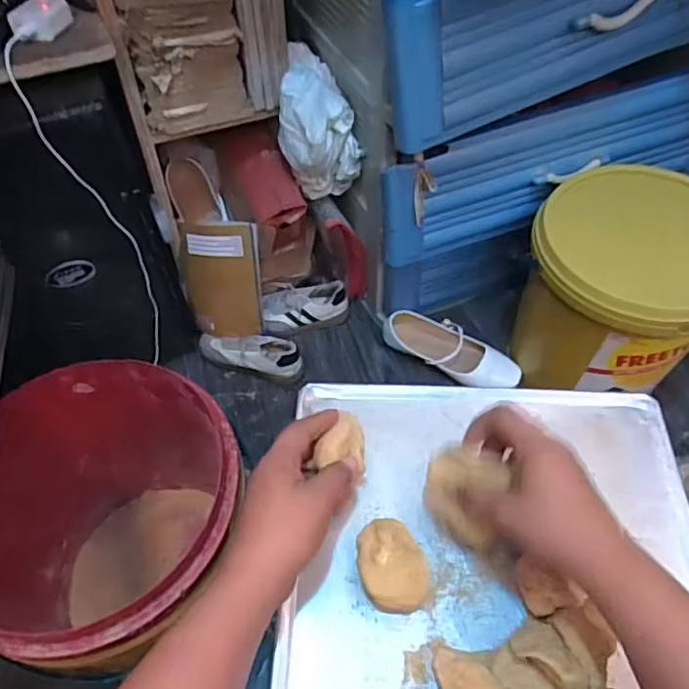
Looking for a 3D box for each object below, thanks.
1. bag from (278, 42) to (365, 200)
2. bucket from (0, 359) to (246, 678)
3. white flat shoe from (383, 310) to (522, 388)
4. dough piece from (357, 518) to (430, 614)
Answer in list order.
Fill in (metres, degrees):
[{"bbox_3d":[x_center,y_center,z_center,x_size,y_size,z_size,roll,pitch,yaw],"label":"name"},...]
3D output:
[{"bbox_3d":[-0.045,-0.335,0.889,0.114,0.175,0.146,-11,50,-6],"label":"bag"},{"bbox_3d":[-0.243,0.224,0.666,0.268,0.318,0.279,-2,50,2],"label":"bucket"},{"bbox_3d":[0.190,0.009,1.009,0.244,0.058,0.095,27,56,23],"label":"white flat shoe"},{"bbox_3d":[0.035,0.163,0.426,0.047,0.027,0.061,-14,50,-8],"label":"dough piece"}]

